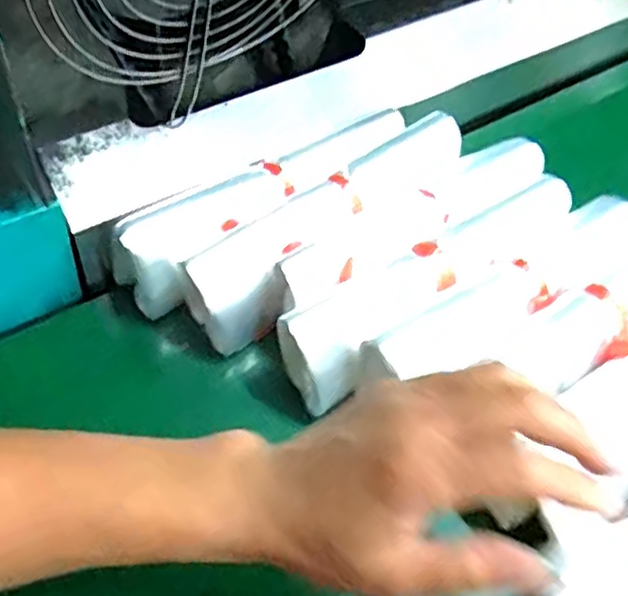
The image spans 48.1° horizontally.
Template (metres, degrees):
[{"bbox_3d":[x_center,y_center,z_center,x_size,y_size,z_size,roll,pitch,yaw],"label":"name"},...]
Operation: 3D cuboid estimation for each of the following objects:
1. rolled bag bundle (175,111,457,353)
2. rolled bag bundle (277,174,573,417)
[{"bbox_3d":[0.013,-0.044,0.446,0.208,0.058,0.051,-33,61,-25],"label":"rolled bag bundle"},{"bbox_3d":[0.075,-0.009,0.426,0.213,0.048,0.043,-30,60,-24],"label":"rolled bag bundle"}]

